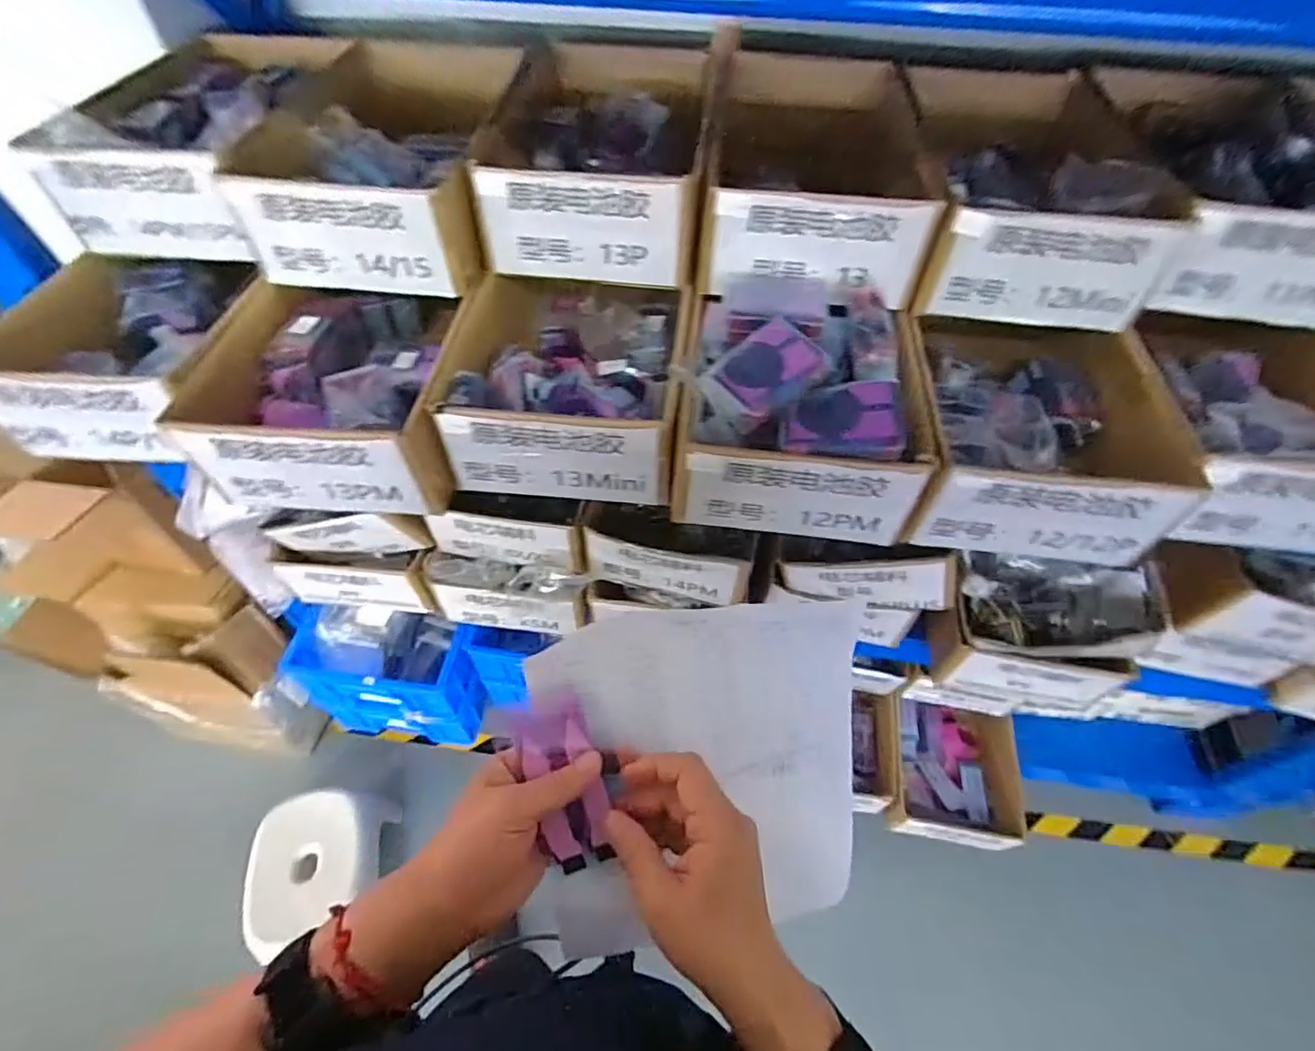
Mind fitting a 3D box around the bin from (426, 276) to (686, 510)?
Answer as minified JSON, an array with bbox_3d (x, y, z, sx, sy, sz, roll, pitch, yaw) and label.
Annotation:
[{"bbox_3d":[-0.082,-0.181,0.669,0.226,0.105,0.311,5,51,2],"label":"bin"}]

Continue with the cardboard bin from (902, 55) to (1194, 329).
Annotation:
[{"bbox_3d":[0.388,-0.336,0.644,0.214,0.137,0.217,7,51,4],"label":"cardboard bin"}]

